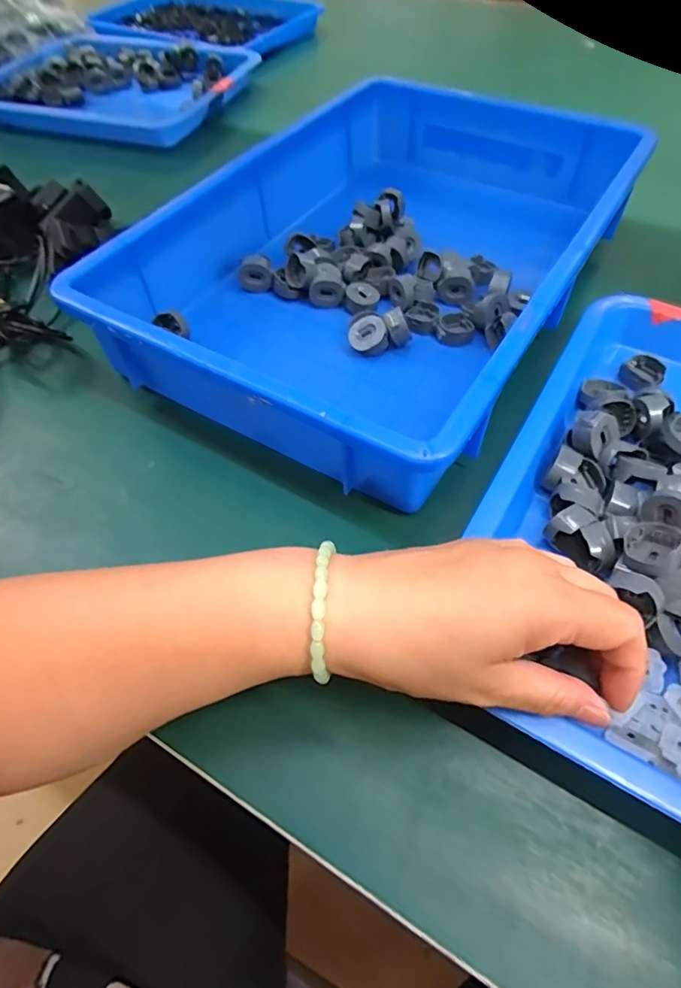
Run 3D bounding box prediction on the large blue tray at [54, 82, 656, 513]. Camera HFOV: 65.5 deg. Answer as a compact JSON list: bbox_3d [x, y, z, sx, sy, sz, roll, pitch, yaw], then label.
[{"bbox_3d":[0.041,-0.194,0.434,0.272,0.106,0.421,28,61,19],"label":"large blue tray"}]

